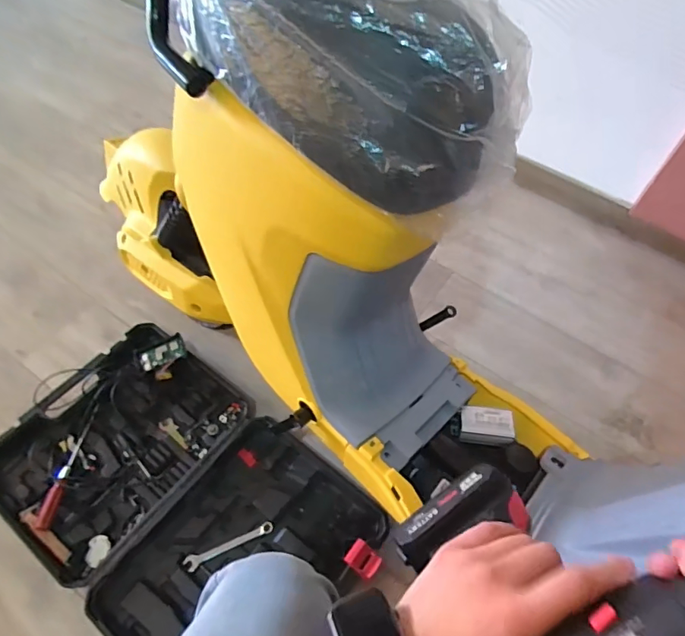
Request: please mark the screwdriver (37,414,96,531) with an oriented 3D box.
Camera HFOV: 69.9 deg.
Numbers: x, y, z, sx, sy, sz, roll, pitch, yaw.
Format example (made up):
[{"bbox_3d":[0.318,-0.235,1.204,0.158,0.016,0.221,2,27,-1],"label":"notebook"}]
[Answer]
[{"bbox_3d":[-0.487,0.269,0.871,0.025,0.026,0.200,9,56,3],"label":"screwdriver"}]

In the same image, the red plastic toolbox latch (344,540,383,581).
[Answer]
[{"bbox_3d":[0.034,0.394,0.799,0.052,0.013,0.040,35,61,19],"label":"red plastic toolbox latch"}]

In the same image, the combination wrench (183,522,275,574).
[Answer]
[{"bbox_3d":[-0.192,0.388,0.837,0.150,0.012,0.022,-21,60,-17],"label":"combination wrench"}]

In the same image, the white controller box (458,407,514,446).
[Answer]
[{"bbox_3d":[0.225,0.167,0.764,0.078,0.023,0.056,7,56,1],"label":"white controller box"}]

